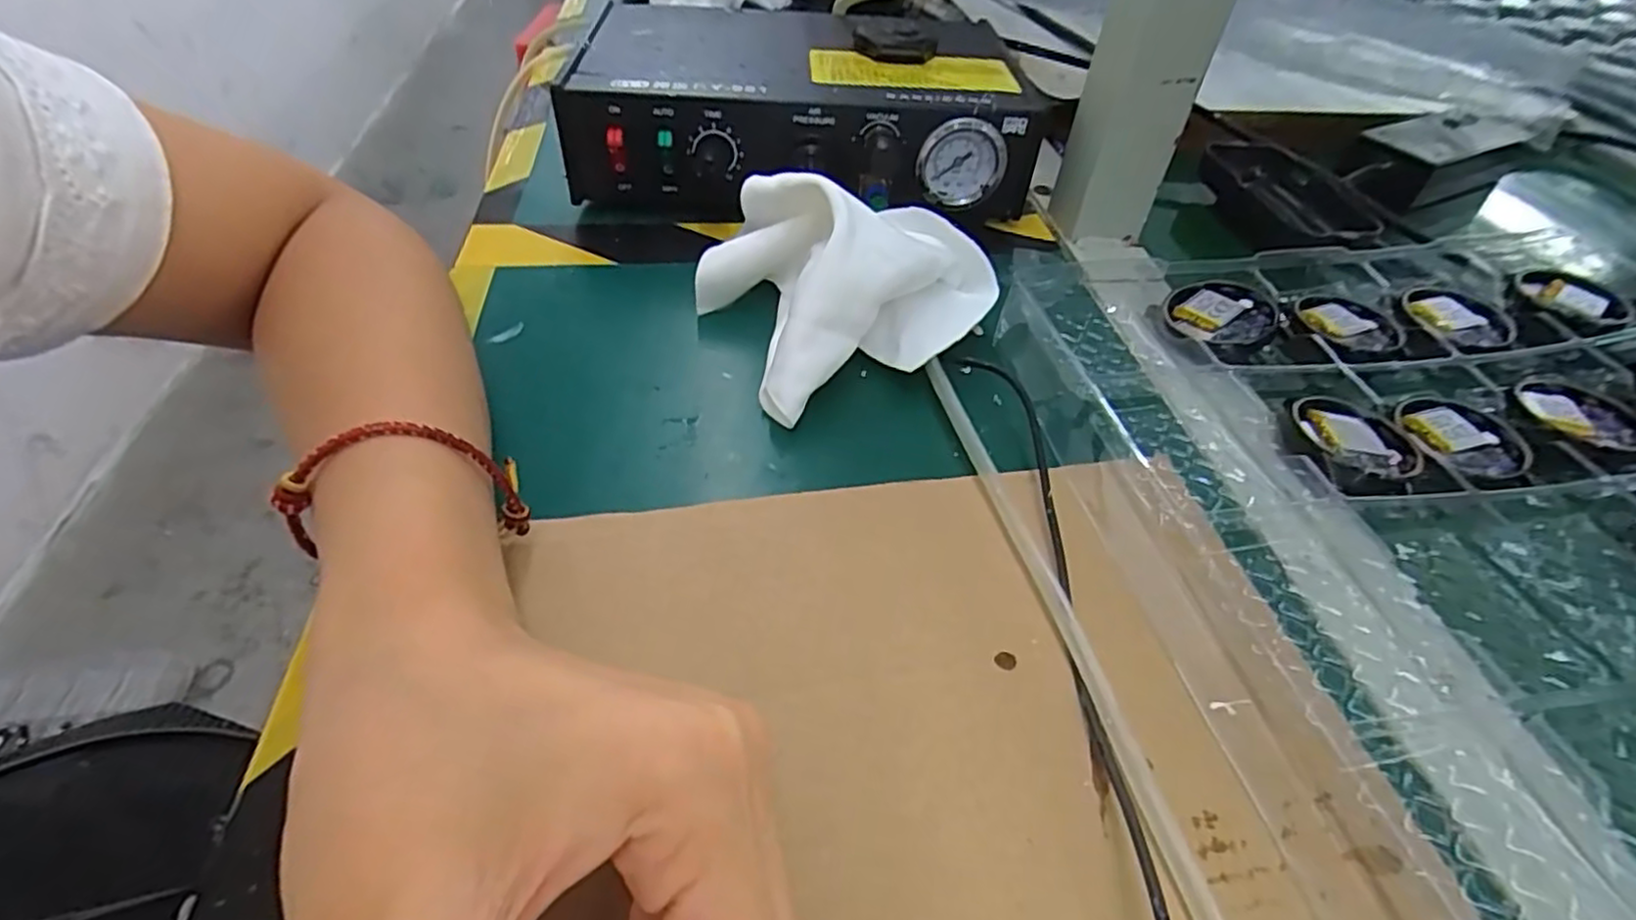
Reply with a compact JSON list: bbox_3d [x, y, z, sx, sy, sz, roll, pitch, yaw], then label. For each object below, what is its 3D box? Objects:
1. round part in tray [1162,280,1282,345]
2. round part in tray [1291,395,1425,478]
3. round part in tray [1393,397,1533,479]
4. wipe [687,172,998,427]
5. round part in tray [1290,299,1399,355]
[{"bbox_3d":[0.177,-0.063,0.316,0.043,0.012,0.041,9,46,5],"label":"round part in tray"},{"bbox_3d":[0.205,-0.009,0.270,0.040,0.011,0.040,2,46,-2],"label":"round part in tray"},{"bbox_3d":[0.254,-0.010,0.281,0.044,0.004,0.042,2,46,-2],"label":"round part in tray"},{"bbox_3d":[0.010,-0.081,0.296,0.106,0.064,0.097,-19,50,-21],"label":"wipe"},{"bbox_3d":[0.238,-0.062,0.322,0.045,0.006,0.041,2,46,-2],"label":"round part in tray"}]

